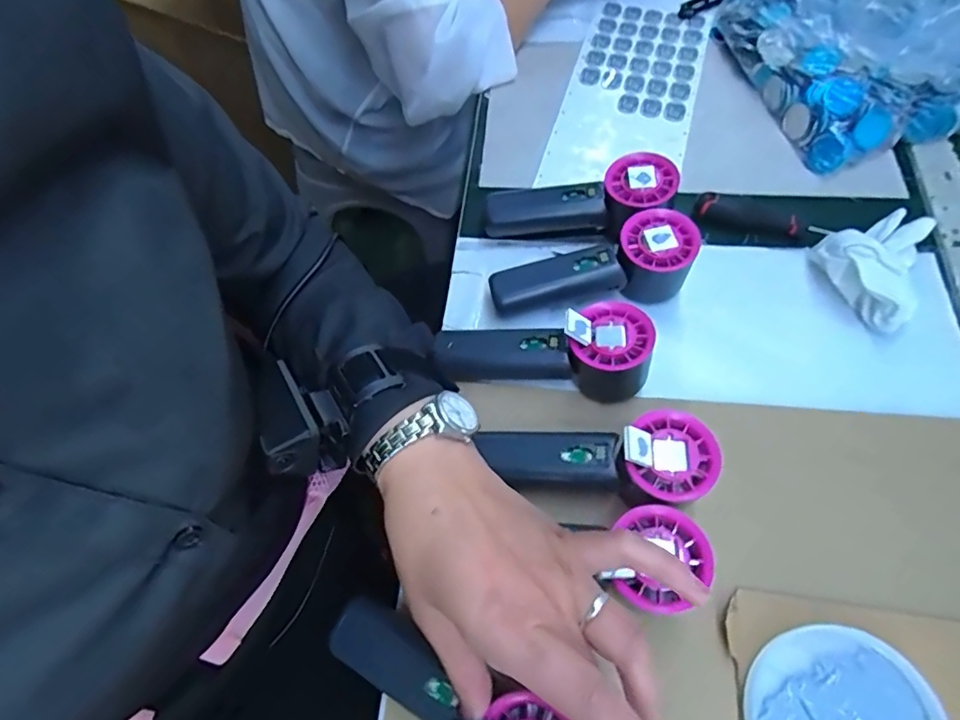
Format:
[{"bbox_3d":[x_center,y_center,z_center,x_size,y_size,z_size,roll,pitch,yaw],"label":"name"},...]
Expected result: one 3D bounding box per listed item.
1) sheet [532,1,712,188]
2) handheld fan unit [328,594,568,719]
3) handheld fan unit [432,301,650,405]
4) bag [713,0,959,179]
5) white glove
[{"bbox_3d":[0.155,-0.274,0.553,0.125,0.009,0.272,15,65,10],"label":"sheet"},{"bbox_3d":[-0.021,0.178,0.286,0.142,0.029,0.047,20,65,33],"label":"handheld fan unit"},{"bbox_3d":[0.044,-0.006,0.392,0.154,0.064,0.060,-2,65,14],"label":"handheld fan unit"},{"bbox_3d":[0.361,-0.316,0.505,0.200,0.114,0.247,-15,64,-6],"label":"bag"},{"bbox_3d":[0.312,-0.080,0.420,0.104,0.049,0.081,-39,69,-17],"label":"white glove"}]

